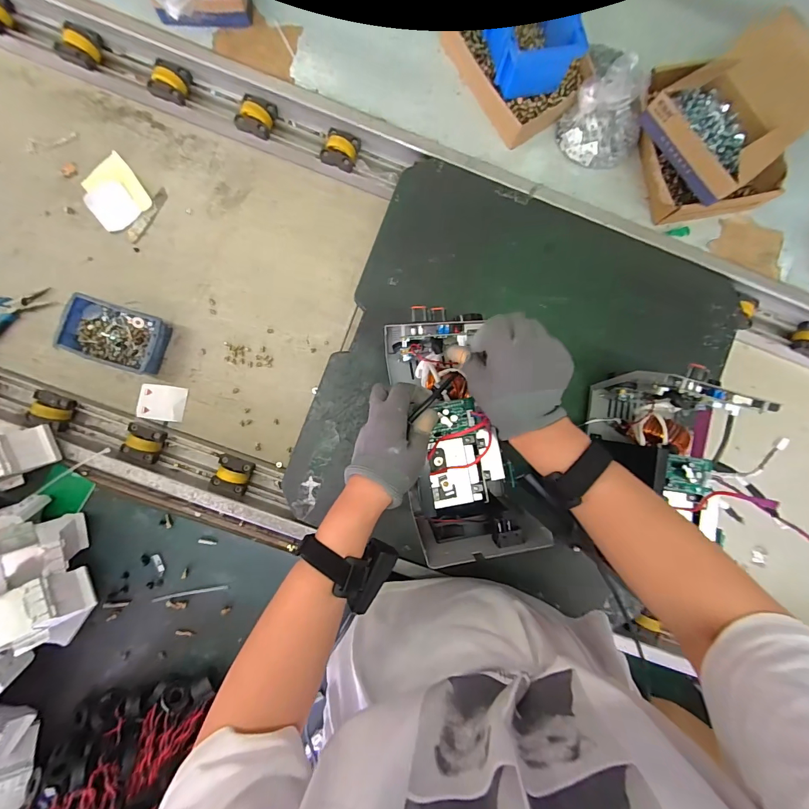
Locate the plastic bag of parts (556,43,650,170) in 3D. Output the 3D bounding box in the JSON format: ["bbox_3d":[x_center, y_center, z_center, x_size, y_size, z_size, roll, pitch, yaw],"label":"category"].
[{"bbox_3d":[0.306,-0.430,0.552,0.119,0.124,0.096,17,88,-3],"label":"plastic bag of parts"}]

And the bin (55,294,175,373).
[{"bbox_3d":[-0.467,-0.111,0.620,0.149,0.046,0.097,16,88,-3],"label":"bin"}]

